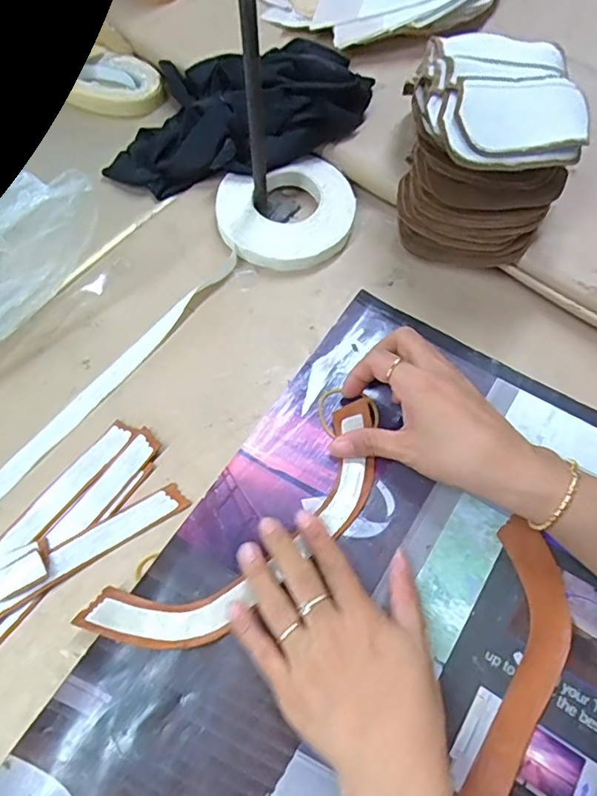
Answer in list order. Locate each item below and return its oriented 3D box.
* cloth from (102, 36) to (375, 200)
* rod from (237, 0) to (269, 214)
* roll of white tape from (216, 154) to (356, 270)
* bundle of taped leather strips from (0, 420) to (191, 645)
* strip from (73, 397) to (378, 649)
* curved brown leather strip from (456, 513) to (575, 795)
[{"bbox_3d":[-0.053,-0.261,0.509,0.223,0.069,0.139,5,64,3],"label":"cloth"},{"bbox_3d":[-0.031,-0.213,0.385,0.013,0.198,0.015,5,64,3],"label":"rod"},{"bbox_3d":[-0.008,-0.158,0.481,0.116,0.026,0.099,-18,65,-8],"label":"roll of white tape"},{"bbox_3d":[-0.174,0.100,0.364,0.206,0.011,0.076,-39,70,-17],"label":"bundle of taped leather strips"},{"bbox_3d":[-0.025,0.087,0.369,0.230,0.012,0.070,-40,70,-18],"label":"strip"},{"bbox_3d":[0.105,0.183,0.325,0.063,0.005,0.225,30,68,14],"label":"curved brown leather strip"}]

